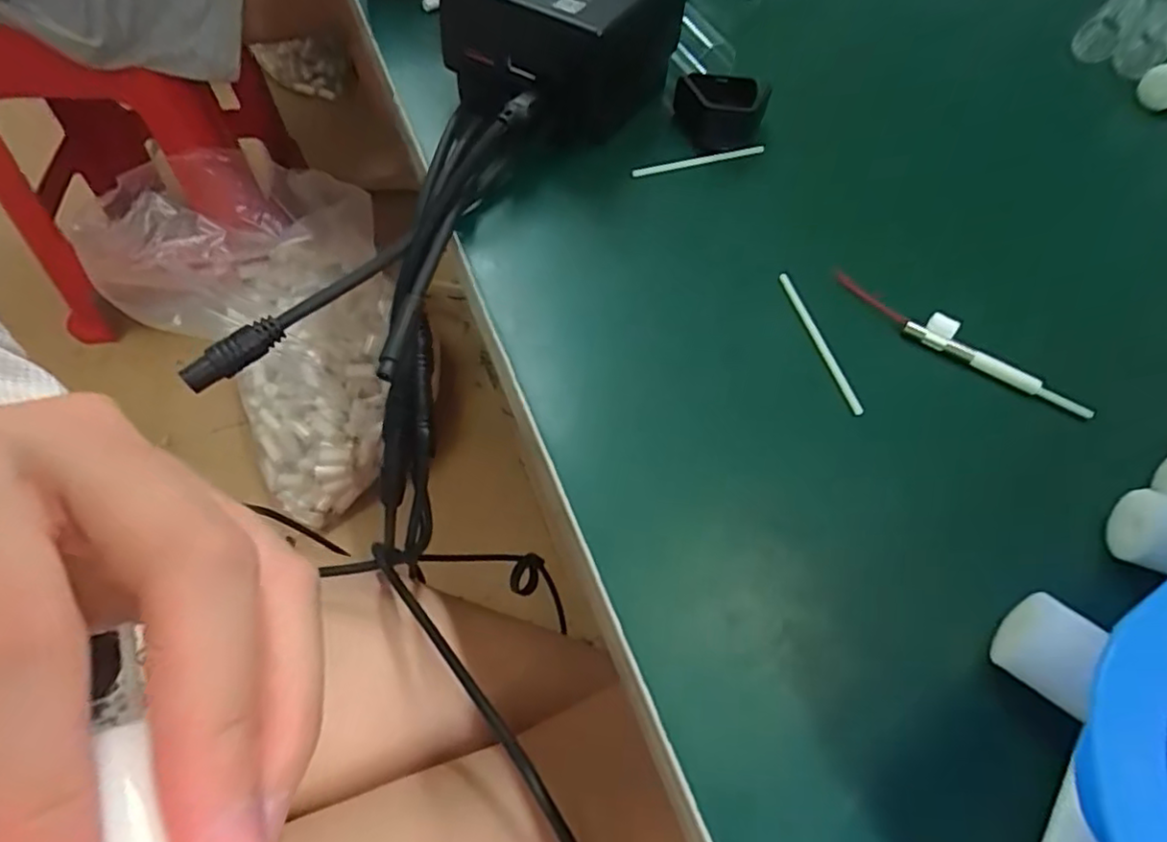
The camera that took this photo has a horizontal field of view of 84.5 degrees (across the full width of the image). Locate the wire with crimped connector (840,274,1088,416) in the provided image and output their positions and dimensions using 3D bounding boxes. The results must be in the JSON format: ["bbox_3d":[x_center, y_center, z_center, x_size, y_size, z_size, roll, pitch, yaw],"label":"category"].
[{"bbox_3d":[0.124,-0.027,0.214,0.087,0.008,0.007,31,60,15],"label":"wire with crimped connector"}]

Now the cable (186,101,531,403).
[{"bbox_3d":[-0.072,-0.063,0.227,0.010,0.019,0.153,39,76,19],"label":"cable"}]

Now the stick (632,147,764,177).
[{"bbox_3d":[0.048,-0.107,0.263,0.060,0.004,0.004,-16,60,-14],"label":"stick"}]

